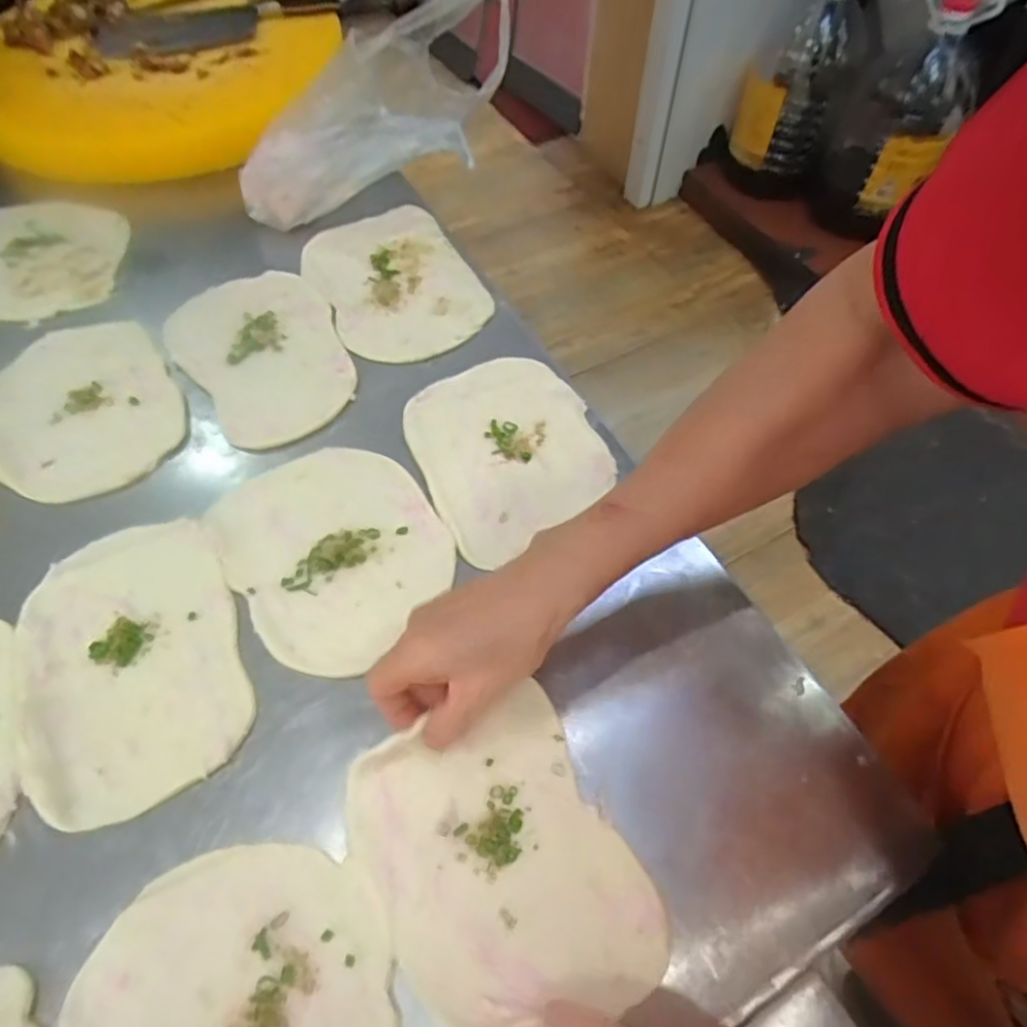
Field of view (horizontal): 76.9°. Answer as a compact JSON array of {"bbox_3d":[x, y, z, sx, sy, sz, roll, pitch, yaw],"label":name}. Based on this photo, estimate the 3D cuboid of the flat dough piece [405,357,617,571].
[{"bbox_3d":[-0.001,-0.048,0.474,0.131,0.011,0.156,-20,65,-12],"label":"flat dough piece"}]

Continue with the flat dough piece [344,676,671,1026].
[{"bbox_3d":[-0.008,0.175,0.326,0.120,0.007,0.152,-23,61,-15],"label":"flat dough piece"}]

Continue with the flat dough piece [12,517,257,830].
[{"bbox_3d":[-0.231,0.084,0.389,0.124,0.004,0.179,-19,60,-13],"label":"flat dough piece"}]

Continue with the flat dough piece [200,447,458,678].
[{"bbox_3d":[-0.118,0.019,0.430,0.133,0.010,0.164,-30,63,-19],"label":"flat dough piece"}]

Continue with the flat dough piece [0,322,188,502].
[{"bbox_3d":[-0.334,-0.084,0.495,0.136,0.007,0.166,-29,62,-18],"label":"flat dough piece"}]

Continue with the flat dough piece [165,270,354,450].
[{"bbox_3d":[-0.204,-0.132,0.529,0.125,0.012,0.186,-25,61,-17],"label":"flat dough piece"}]

